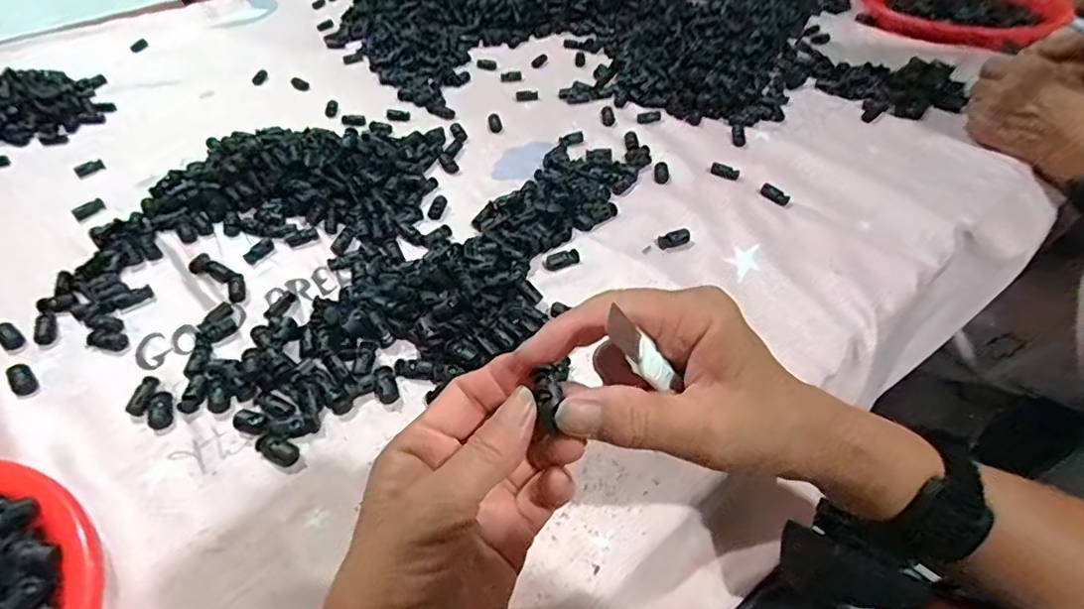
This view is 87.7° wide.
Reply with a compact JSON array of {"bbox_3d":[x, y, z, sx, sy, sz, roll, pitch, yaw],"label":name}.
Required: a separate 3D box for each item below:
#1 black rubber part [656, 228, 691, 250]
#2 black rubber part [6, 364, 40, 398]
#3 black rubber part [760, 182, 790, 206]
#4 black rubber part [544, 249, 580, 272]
[{"bbox_3d":[0.115,-0.058,0.491,0.031,0.007,0.014,-18,48,-14],"label":"black rubber part"},{"bbox_3d":[-0.373,0.053,0.404,0.013,0.009,0.031,-37,57,-27],"label":"black rubber part"},{"bbox_3d":[0.222,-0.105,0.536,0.012,0.008,0.029,-29,53,-21],"label":"black rubber part"},{"bbox_3d":[0.017,-0.038,0.473,0.030,0.006,0.014,-14,47,-11],"label":"black rubber part"}]

